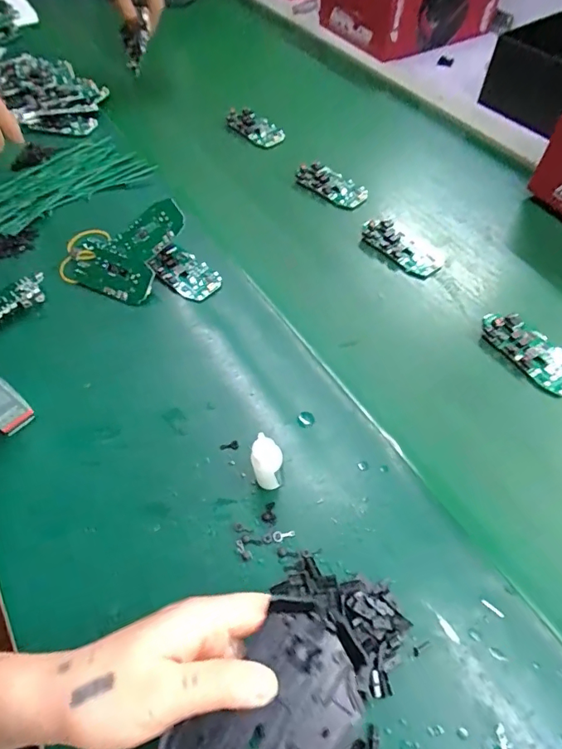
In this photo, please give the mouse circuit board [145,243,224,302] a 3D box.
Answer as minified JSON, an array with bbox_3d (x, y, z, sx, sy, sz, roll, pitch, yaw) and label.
[{"bbox_3d":[-0.096,-0.104,0.478,0.069,0.011,0.044,34,63,9],"label":"mouse circuit board"}]

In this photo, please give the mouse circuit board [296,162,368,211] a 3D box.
[{"bbox_3d":[0.064,-0.231,0.570,0.088,0.018,0.043,34,63,22],"label":"mouse circuit board"}]

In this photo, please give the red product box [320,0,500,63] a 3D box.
[{"bbox_3d":[0.216,-0.639,0.787,0.243,0.102,0.192,-27,59,-16],"label":"red product box"}]

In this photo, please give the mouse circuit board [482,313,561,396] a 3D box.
[{"bbox_3d":[0.229,-0.023,0.429,0.046,0.010,0.097,-29,60,-17],"label":"mouse circuit board"}]

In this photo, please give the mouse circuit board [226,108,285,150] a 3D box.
[{"bbox_3d":[-0.031,-0.342,0.646,0.083,0.024,0.043,37,64,23],"label":"mouse circuit board"}]

